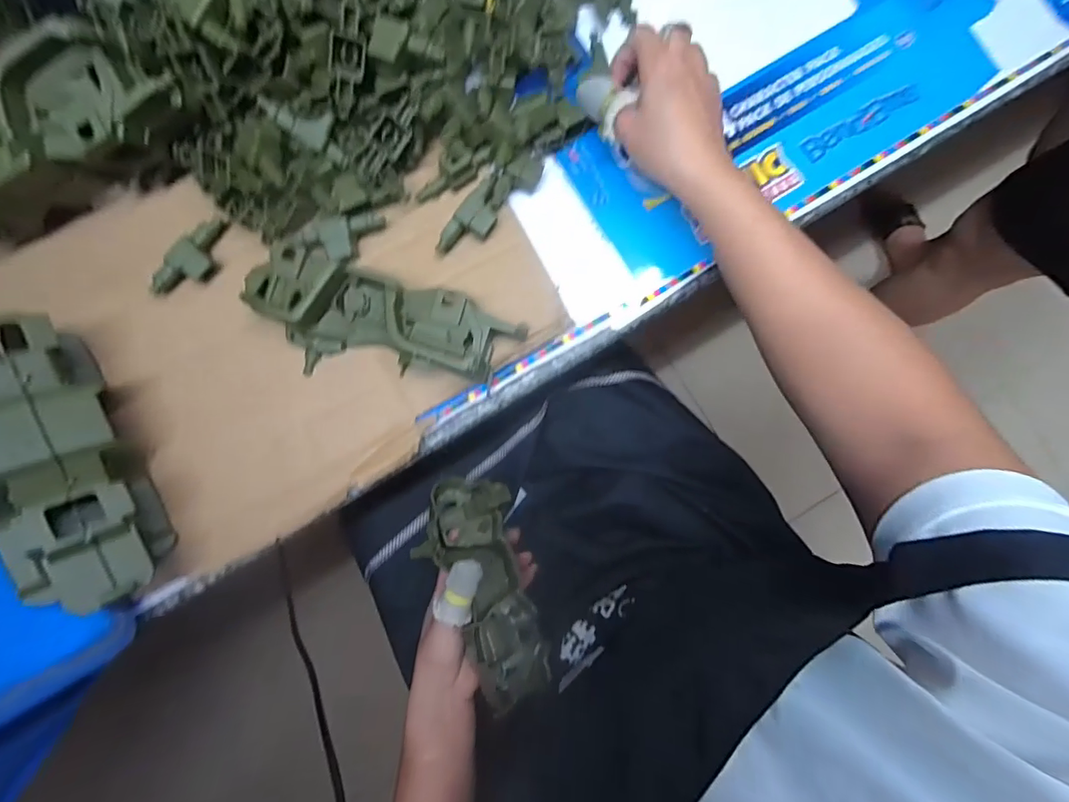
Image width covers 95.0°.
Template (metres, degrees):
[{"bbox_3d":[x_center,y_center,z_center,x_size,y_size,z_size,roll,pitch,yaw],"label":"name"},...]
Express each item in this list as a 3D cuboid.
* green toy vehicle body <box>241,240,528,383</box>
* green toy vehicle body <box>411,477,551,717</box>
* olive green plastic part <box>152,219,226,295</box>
[{"bbox_3d":[-0.104,-0.049,0.331,0.184,0.041,0.074,17,87,0],"label":"green toy vehicle body"},{"bbox_3d":[-0.040,0.148,0.400,0.069,0.052,0.179,-22,71,-2],"label":"green toy vehicle body"},{"bbox_3d":[-0.237,-0.098,0.339,0.024,0.014,0.064,41,90,4],"label":"olive green plastic part"}]

